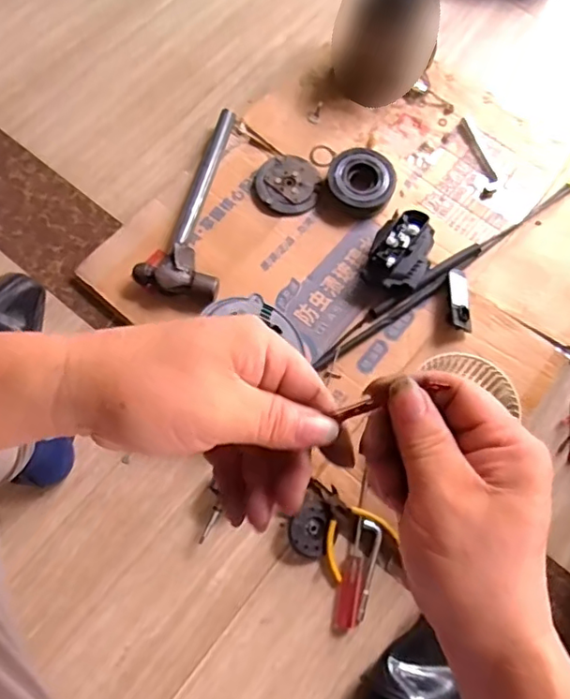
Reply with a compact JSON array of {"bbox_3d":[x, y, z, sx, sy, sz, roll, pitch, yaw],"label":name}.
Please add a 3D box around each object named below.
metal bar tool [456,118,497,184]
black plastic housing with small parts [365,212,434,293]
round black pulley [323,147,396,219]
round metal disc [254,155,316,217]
[{"bbox_3d":[0.325,-0.338,0.960,0.020,0.004,0.135,-17,70,-7],"label":"metal bar tool"},{"bbox_3d":[0.172,-0.141,0.846,0.086,0.066,0.114,20,70,6],"label":"black plastic housing with small parts"},{"bbox_3d":[0.120,-0.269,0.908,0.106,0.040,0.110,0,68,-1],"label":"round black pulley"},{"bbox_3d":[0.003,-0.268,0.915,0.096,0.014,0.114,2,68,0],"label":"round metal disc"}]

